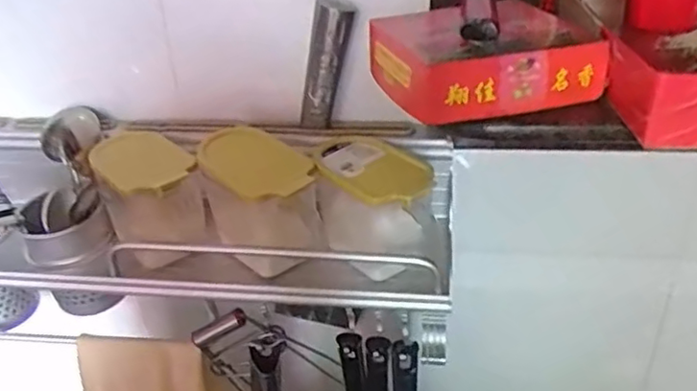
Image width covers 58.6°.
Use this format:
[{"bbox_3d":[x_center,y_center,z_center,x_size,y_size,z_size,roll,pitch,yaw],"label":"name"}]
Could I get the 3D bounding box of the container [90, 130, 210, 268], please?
[{"bbox_3d":[-0.163,0.005,0.520,0.073,0.085,0.115,-16,32,-21],"label":"container"}]

